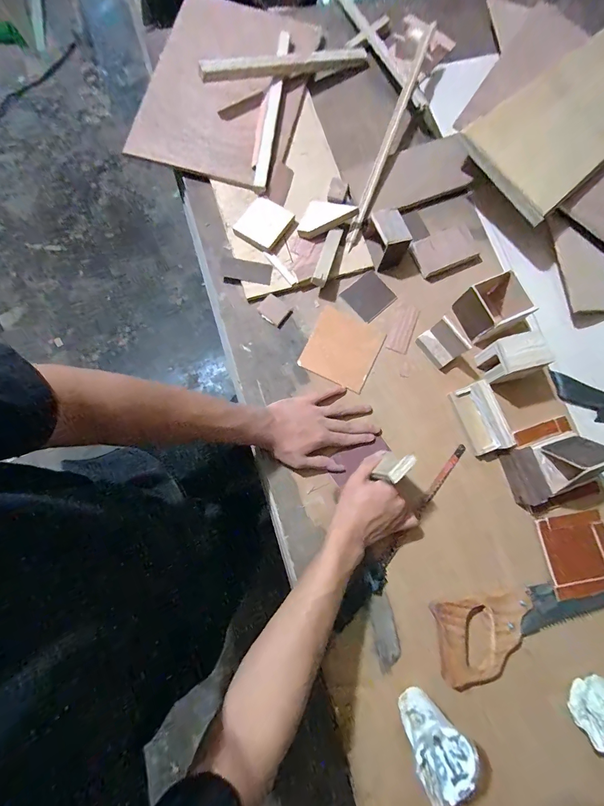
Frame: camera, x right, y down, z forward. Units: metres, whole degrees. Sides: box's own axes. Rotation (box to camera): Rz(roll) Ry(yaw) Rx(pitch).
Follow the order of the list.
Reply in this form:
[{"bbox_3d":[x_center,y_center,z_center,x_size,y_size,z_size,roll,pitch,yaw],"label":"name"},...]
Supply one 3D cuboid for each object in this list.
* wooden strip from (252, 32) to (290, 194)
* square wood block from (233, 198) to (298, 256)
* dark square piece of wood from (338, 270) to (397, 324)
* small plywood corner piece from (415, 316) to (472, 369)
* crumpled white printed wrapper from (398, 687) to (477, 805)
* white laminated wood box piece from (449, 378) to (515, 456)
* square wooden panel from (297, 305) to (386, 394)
[{"bbox_3d":[-0.050,-0.486,0.591,0.021,0.021,0.302,8,79,-2],"label":"wooden strip"},{"bbox_3d":[-0.058,-0.283,0.563,0.079,0.015,0.071,30,79,2],"label":"square wood block"},{"bbox_3d":[0.111,-0.174,0.577,0.070,0.004,0.066,-39,84,-9],"label":"dark square piece of wood"},{"bbox_3d":[0.217,-0.092,0.545,0.041,0.048,0.062,-39,84,-9],"label":"small plywood corner piece"},{"bbox_3d":[0.157,0.400,0.419,0.064,0.100,0.060,1,79,-3],"label":"crumpled white printed wrapper"},{"bbox_3d":[0.270,0.022,0.530,0.049,0.030,0.102,-20,81,-7],"label":"white laminated wood box piece"},{"bbox_3d":[0.065,-0.087,0.561,0.106,0.009,0.111,27,79,2],"label":"square wooden panel"}]

